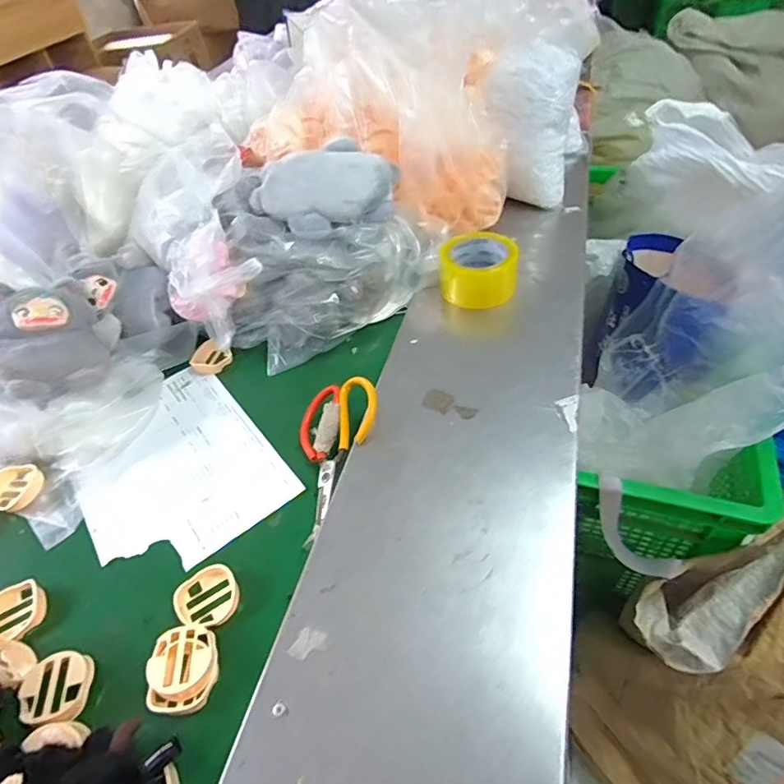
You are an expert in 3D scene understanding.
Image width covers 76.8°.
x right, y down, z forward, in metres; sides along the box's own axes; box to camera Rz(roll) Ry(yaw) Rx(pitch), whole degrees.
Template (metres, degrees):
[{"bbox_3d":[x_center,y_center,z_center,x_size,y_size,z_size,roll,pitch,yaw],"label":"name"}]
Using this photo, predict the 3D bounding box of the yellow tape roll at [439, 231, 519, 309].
[{"bbox_3d":[0.124,-0.172,0.717,0.108,0.078,0.096,3,48,7],"label":"yellow tape roll"}]

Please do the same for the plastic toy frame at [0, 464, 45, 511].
[{"bbox_3d":[-0.446,0.110,0.584,0.065,0.013,0.055,20,52,21],"label":"plastic toy frame"}]

